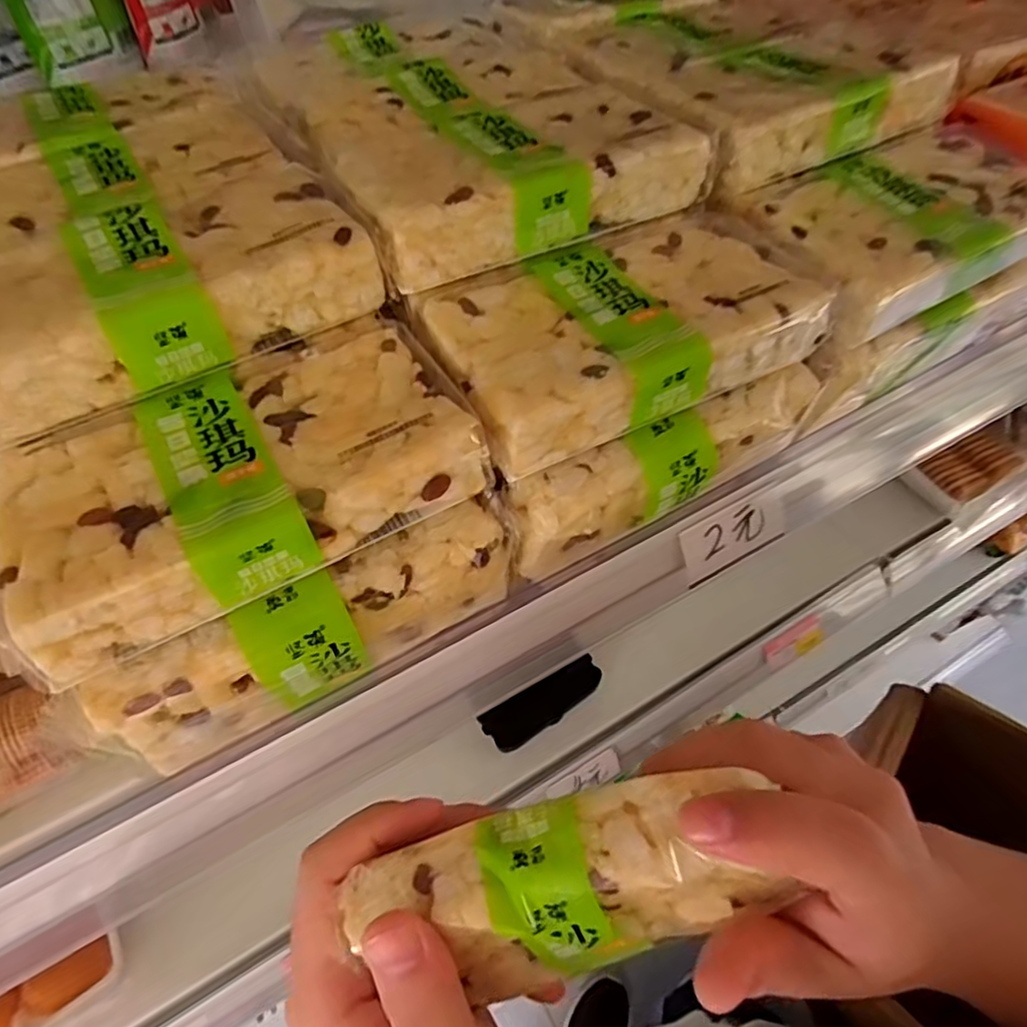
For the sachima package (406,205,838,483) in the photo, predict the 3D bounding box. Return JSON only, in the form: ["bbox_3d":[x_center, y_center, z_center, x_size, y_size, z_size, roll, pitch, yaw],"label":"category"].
[{"bbox_3d":[0.046,-0.080,0.275,0.156,0.029,0.087,-24,54,-16],"label":"sachima package"}]

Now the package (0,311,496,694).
[{"bbox_3d":[-0.094,-0.015,0.232,0.151,0.029,0.088,-25,55,-17],"label":"package"}]

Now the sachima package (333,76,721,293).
[{"bbox_3d":[-0.007,-0.161,0.301,0.150,0.030,0.112,-24,54,-16],"label":"sachima package"}]

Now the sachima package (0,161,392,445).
[{"bbox_3d":[-0.140,-0.096,0.257,0.152,0.033,0.114,-24,54,-16],"label":"sachima package"}]

